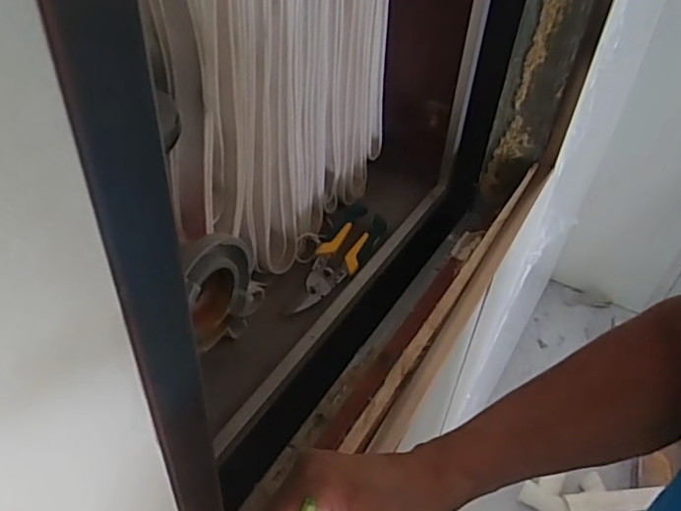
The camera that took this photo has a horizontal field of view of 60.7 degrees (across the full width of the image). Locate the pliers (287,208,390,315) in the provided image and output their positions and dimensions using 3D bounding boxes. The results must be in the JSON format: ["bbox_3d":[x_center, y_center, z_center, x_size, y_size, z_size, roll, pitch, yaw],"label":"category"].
[{"bbox_3d":[-0.002,0.000,0.726,0.065,0.031,0.187,18,40,18],"label":"pliers"}]

